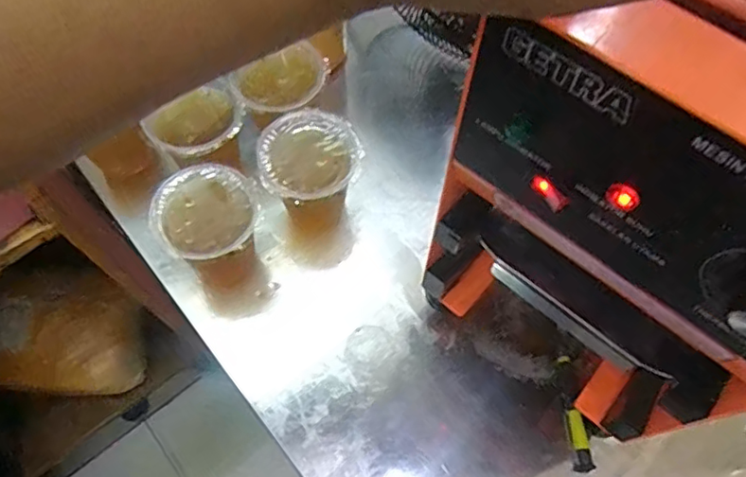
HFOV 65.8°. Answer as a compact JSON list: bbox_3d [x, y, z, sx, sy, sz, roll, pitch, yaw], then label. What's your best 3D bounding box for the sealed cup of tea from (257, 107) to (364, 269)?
[{"bbox_3d":[-0.056,-0.042,0.574,0.085,0.172,0.081,0,65,0],"label":"sealed cup of tea"}]

